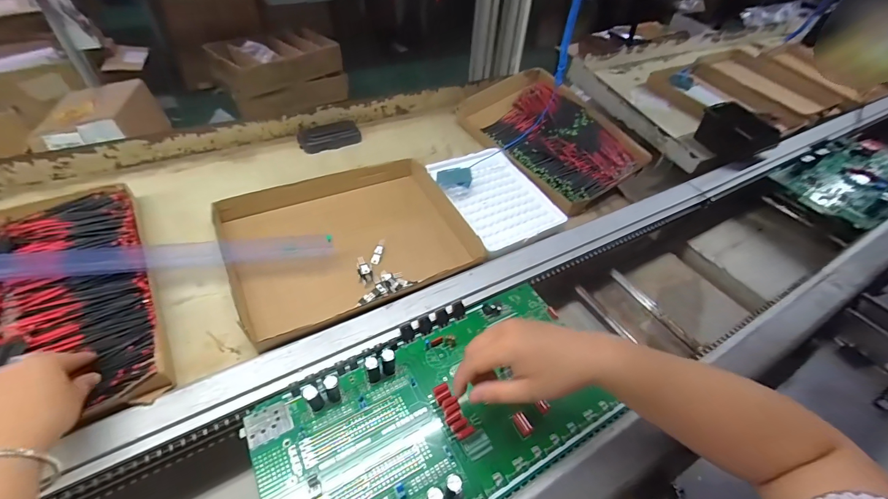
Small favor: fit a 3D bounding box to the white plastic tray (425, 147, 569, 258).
[{"bbox_3d":[0.086,-0.089,0.613,0.156,0.023,0.203,-22,60,-21],"label":"white plastic tray"}]

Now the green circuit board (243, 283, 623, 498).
[{"bbox_3d":[0.000,0.157,0.379,0.351,0.031,0.180,-20,53,-24],"label":"green circuit board"}]

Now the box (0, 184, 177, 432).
[{"bbox_3d":[-0.460,0.070,0.393,0.253,0.043,0.312,-23,54,-25],"label":"box"}]

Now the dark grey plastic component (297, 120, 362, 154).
[{"bbox_3d":[-0.206,-0.207,0.676,0.108,0.034,0.053,-24,54,-26],"label":"dark grey plastic component"}]

